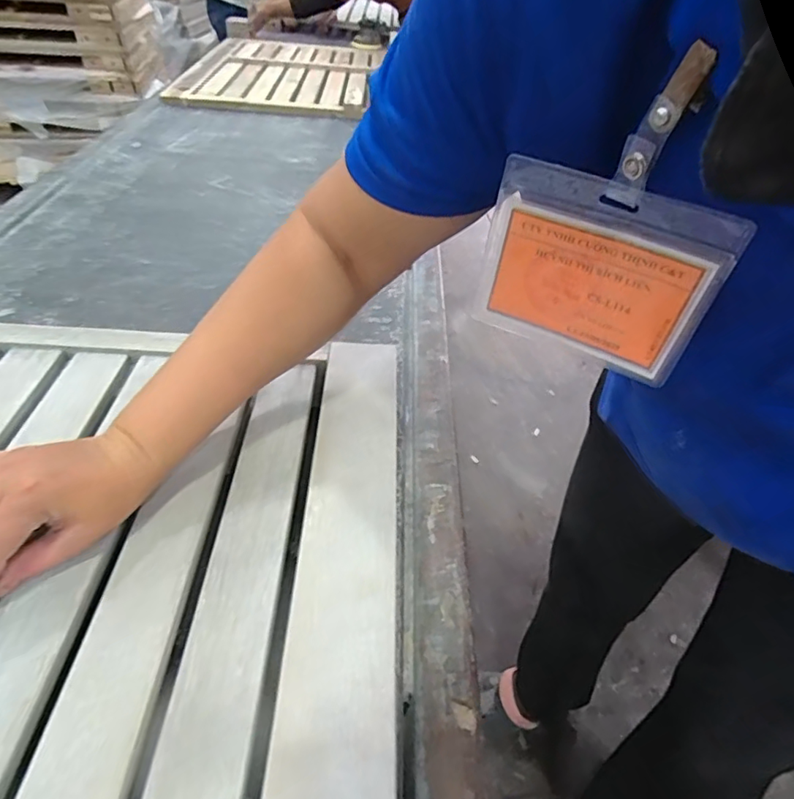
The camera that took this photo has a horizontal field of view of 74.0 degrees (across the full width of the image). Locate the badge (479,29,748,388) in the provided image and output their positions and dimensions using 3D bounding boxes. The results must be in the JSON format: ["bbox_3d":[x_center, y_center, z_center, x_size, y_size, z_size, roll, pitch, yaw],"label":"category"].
[{"bbox_3d":[0.089,-0.068,0.226,0.098,0.121,0.009,23,46,18],"label":"badge"}]

